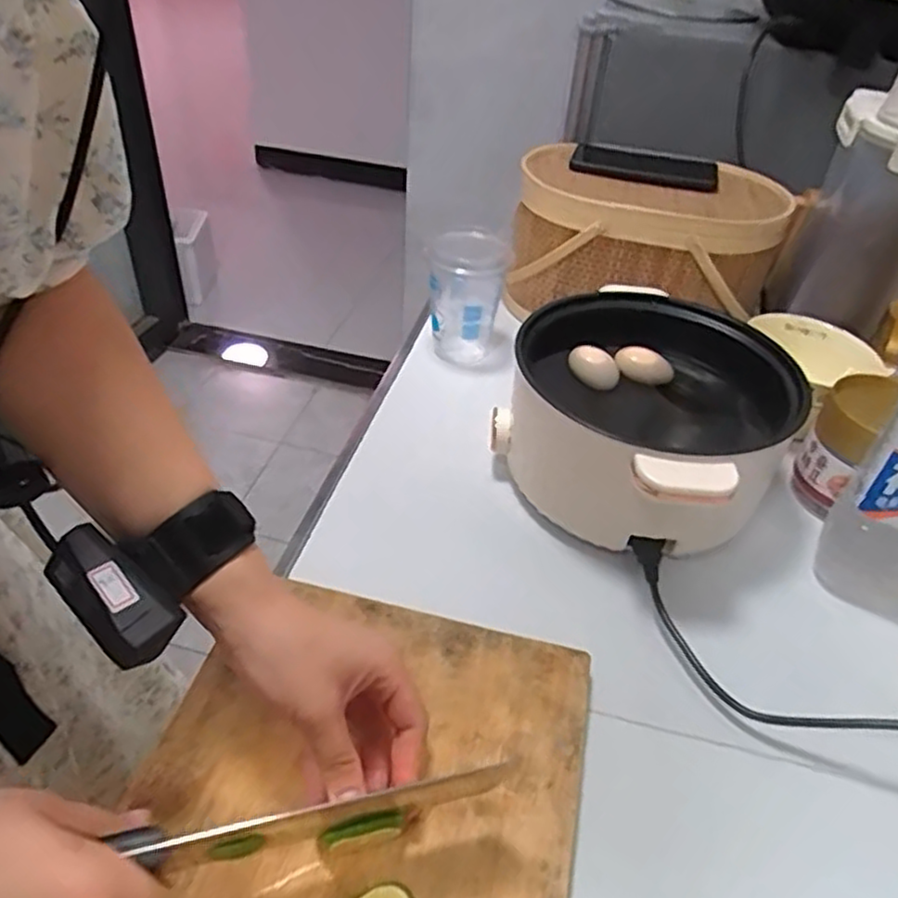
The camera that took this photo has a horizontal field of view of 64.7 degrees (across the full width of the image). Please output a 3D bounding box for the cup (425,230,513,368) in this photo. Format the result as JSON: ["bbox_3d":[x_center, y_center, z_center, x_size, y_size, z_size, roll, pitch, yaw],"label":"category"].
[{"bbox_3d":[0.018,-0.158,0.744,0.075,0.123,0.078,3,41,-2],"label":"cup"}]

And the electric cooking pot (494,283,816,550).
[{"bbox_3d":[0.162,-0.027,0.597,0.215,0.106,0.222,3,41,-2],"label":"electric cooking pot"}]

